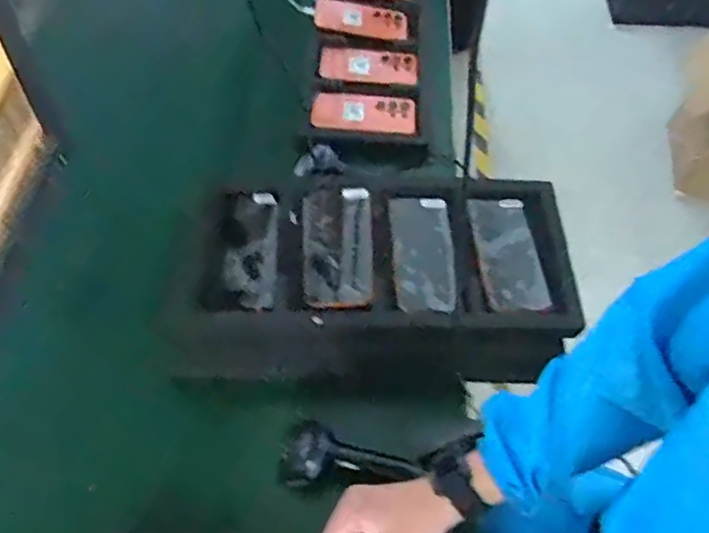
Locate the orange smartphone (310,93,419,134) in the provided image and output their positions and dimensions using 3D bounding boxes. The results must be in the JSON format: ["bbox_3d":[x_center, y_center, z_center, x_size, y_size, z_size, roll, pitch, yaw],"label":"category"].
[{"bbox_3d":[0.017,-0.261,1.030,0.179,0.015,0.074,9,64,11],"label":"orange smartphone"}]

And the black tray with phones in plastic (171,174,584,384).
[{"bbox_3d":[0.030,0.012,0.769,0.483,0.073,0.283,1,59,-1],"label":"black tray with phones in plastic"}]

